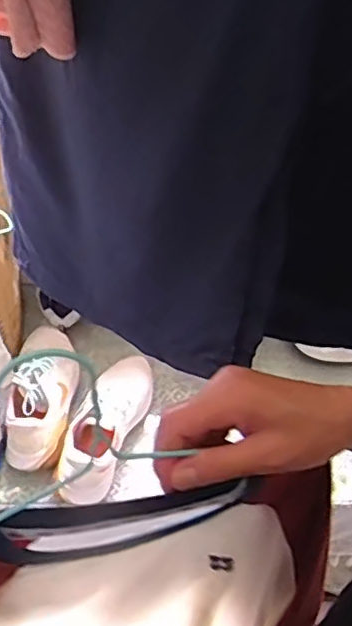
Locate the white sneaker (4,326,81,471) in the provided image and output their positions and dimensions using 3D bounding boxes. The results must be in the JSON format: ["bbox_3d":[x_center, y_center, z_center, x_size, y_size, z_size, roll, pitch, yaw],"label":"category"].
[{"bbox_3d":[-0.240,0.141,1.139,0.113,0.091,0.273,5,46,-3],"label":"white sneaker"}]

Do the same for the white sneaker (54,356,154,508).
[{"bbox_3d":[-0.128,0.193,1.108,0.111,0.110,0.280,19,47,11],"label":"white sneaker"}]

